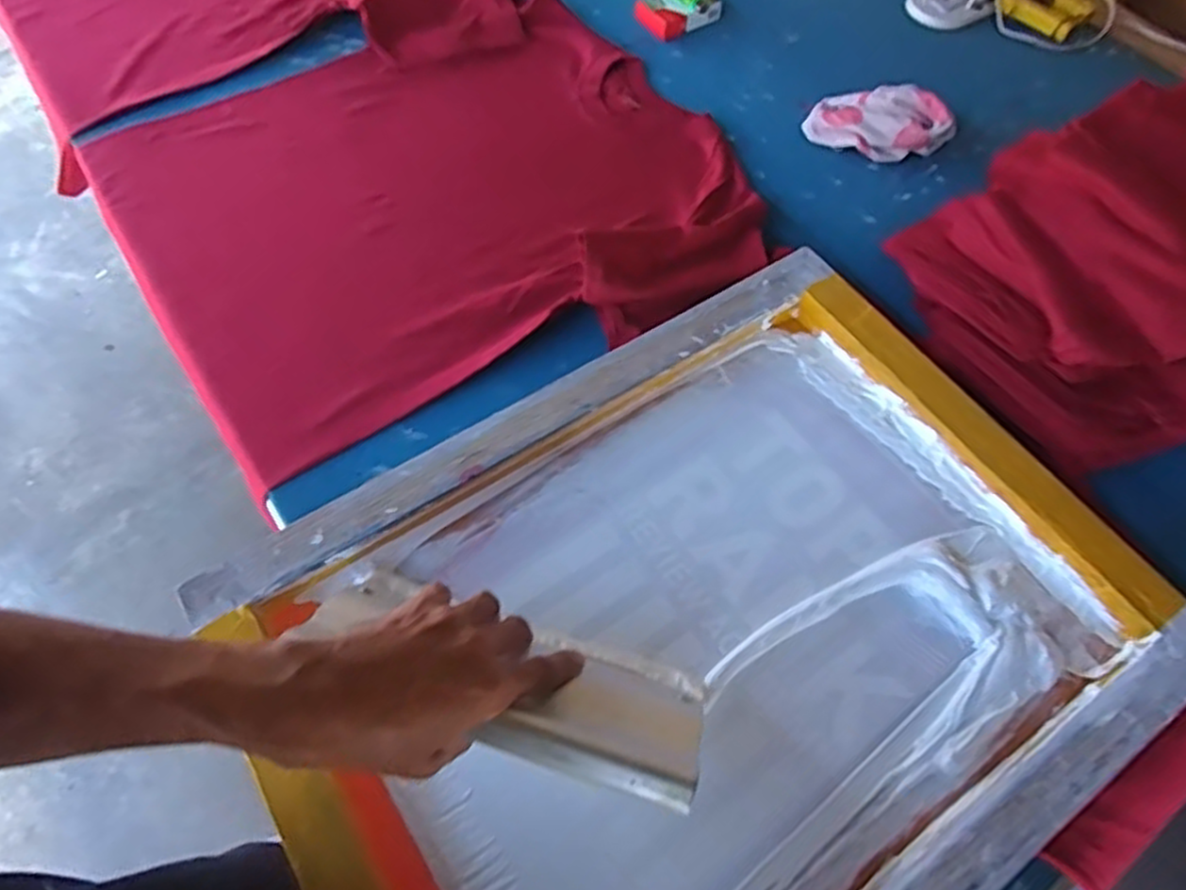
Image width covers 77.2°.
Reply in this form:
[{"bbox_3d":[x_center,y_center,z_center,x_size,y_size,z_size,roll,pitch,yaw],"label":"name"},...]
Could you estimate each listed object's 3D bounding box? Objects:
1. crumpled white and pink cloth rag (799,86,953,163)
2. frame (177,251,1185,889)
[{"bbox_3d":[0.314,-0.360,0.816,0.154,0.047,0.092,10,62,2],"label":"crumpled white and pink cloth rag"},{"bbox_3d":[0.082,0.134,0.541,0.597,0.046,0.449,-30,67,-18],"label":"frame"}]

